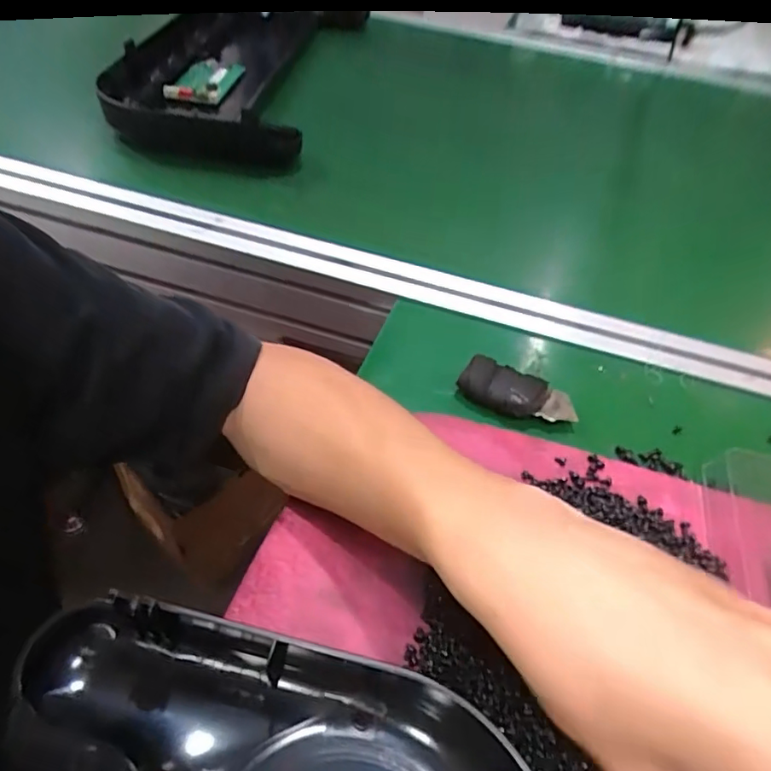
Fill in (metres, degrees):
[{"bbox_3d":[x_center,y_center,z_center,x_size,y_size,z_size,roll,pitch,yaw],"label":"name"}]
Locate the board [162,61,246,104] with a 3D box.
[{"bbox_3d":[-0.218,-0.370,0.673,0.071,0.018,0.152,6,49,0],"label":"board"}]

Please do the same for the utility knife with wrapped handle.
[{"bbox_3d":[0.082,0.005,0.347,0.071,0.020,0.028,20,50,12],"label":"utility knife with wrapped handle"}]

